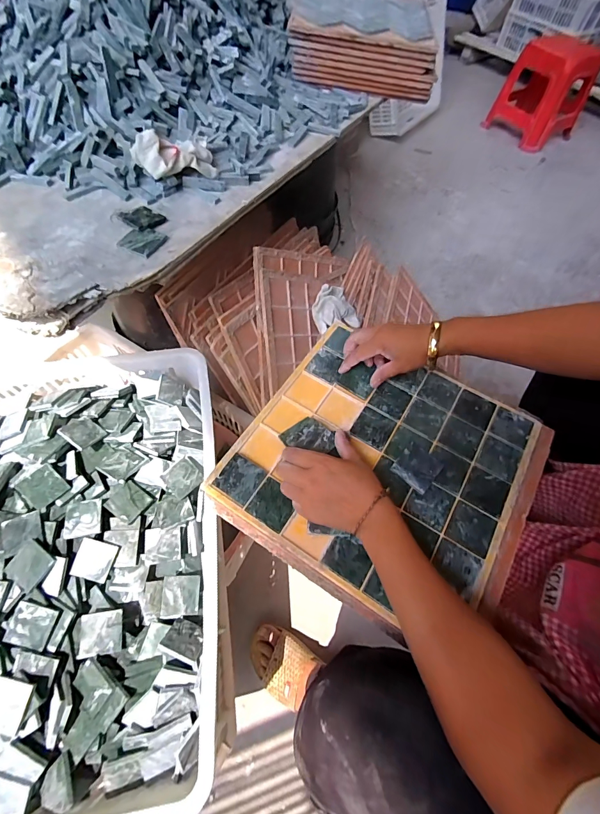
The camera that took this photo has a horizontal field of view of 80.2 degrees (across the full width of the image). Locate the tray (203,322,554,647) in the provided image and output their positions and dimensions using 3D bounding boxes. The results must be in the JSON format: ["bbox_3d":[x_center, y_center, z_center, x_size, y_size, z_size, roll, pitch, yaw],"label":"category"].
[{"bbox_3d":[0.109,0.068,0.449,0.341,0.037,0.325,29,63,14],"label":"tray"}]

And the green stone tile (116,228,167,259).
[{"bbox_3d":[-0.210,-0.223,0.477,0.048,0.009,0.049,22,62,10],"label":"green stone tile"}]

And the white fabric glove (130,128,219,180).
[{"bbox_3d":[-0.178,-0.364,0.515,0.117,0.053,0.054,-10,60,-27],"label":"white fabric glove"}]

